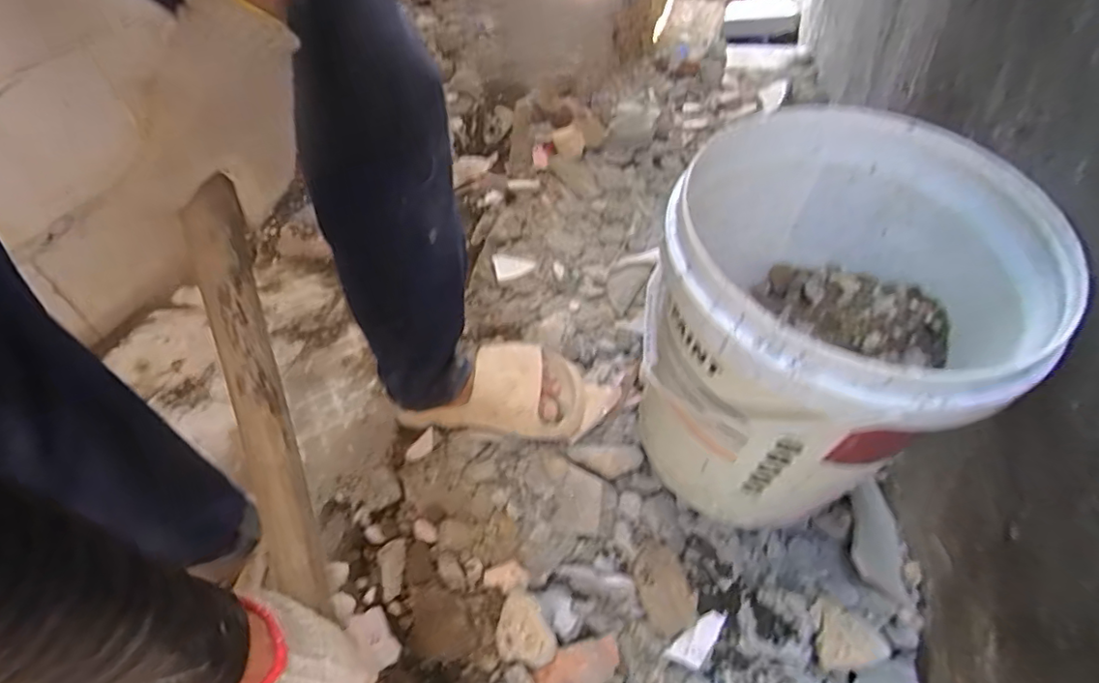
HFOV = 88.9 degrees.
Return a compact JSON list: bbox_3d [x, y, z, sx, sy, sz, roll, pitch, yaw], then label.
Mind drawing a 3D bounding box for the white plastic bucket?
[{"bbox_3d":[0.266,0.011,0.585,0.310,0.350,0.310,-2,45,2],"label":"white plastic bucket"}]

